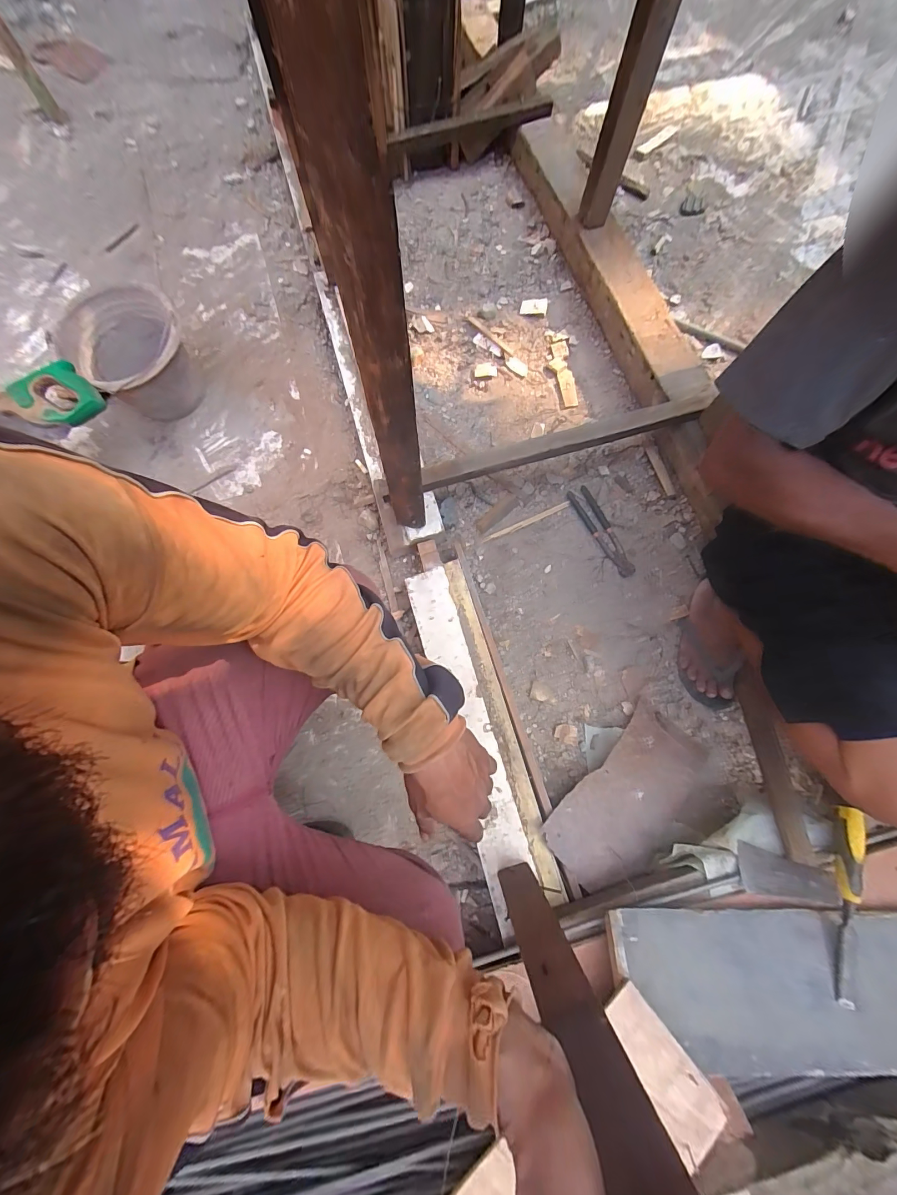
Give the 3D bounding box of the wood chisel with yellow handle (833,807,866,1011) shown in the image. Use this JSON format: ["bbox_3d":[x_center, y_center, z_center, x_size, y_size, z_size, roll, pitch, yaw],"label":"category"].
[{"bbox_3d":[0.553,0.419,0.523,0.026,0.033,0.235,22,76,5],"label":"wood chisel with yellow handle"}]

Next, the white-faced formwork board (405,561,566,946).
[{"bbox_3d":[0.051,0.219,0.659,0.114,0.026,0.578,-16,76,-4],"label":"white-faced formwork board"}]

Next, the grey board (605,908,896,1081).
[{"bbox_3d":[0.461,0.509,0.494,0.482,0.017,0.152,2,56,-2],"label":"grey board"}]

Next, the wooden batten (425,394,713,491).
[{"bbox_3d":[0.206,-0.303,0.748,0.538,0.045,0.050,-15,76,-4],"label":"wooden batten"}]

